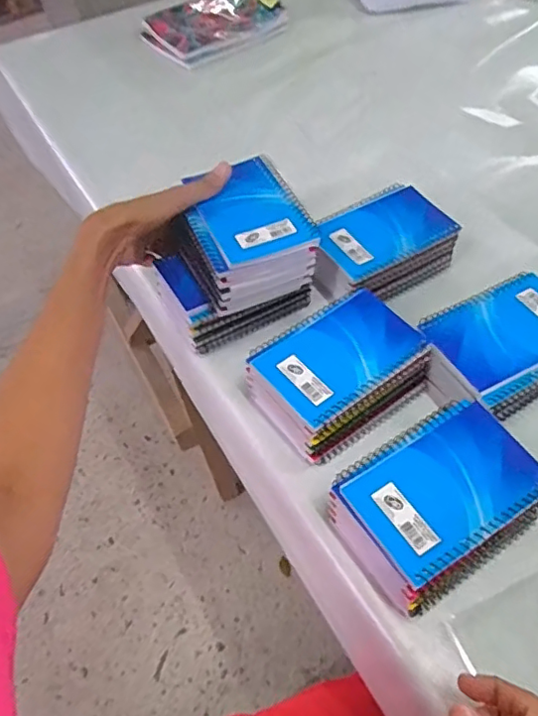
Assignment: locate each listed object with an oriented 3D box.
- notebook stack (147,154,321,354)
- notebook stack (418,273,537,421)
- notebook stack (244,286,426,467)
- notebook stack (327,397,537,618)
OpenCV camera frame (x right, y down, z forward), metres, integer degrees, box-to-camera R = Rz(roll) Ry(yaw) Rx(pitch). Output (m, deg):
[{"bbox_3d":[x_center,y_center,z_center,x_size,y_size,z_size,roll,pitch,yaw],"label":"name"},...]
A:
[{"bbox_3d":[-0.031,-0.086,0.528,0.127,0.114,0.112,-23,57,-12],"label":"notebook stack"},{"bbox_3d":[0.205,-0.004,0.506,0.137,0.063,0.097,-22,55,-13],"label":"notebook stack"},{"bbox_3d":[0.063,0.014,0.497,0.139,0.063,0.103,-33,58,-20],"label":"notebook stack"},{"bbox_3d":[0.127,0.109,0.423,0.134,0.060,0.095,-29,57,-17],"label":"notebook stack"}]

